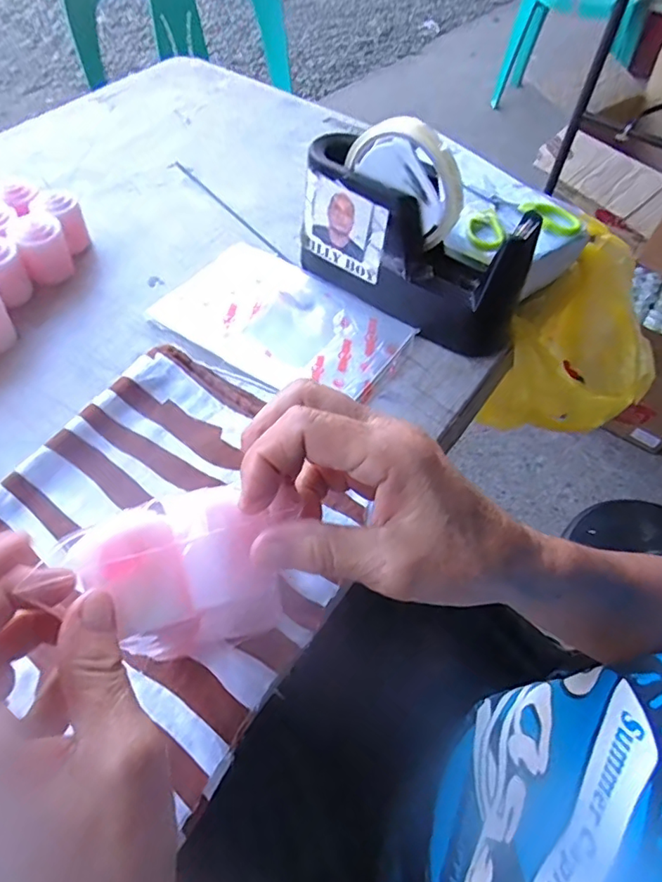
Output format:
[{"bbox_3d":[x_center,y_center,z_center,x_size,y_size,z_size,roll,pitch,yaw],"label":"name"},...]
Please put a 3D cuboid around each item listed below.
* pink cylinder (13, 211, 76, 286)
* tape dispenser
[{"bbox_3d":[-0.221,-0.148,0.423,0.031,0.043,0.038,-21,60,-16],"label":"pink cylinder"},{"bbox_3d":[0.060,-0.145,0.384,0.170,0.127,0.052,31,60,16],"label":"tape dispenser"}]

